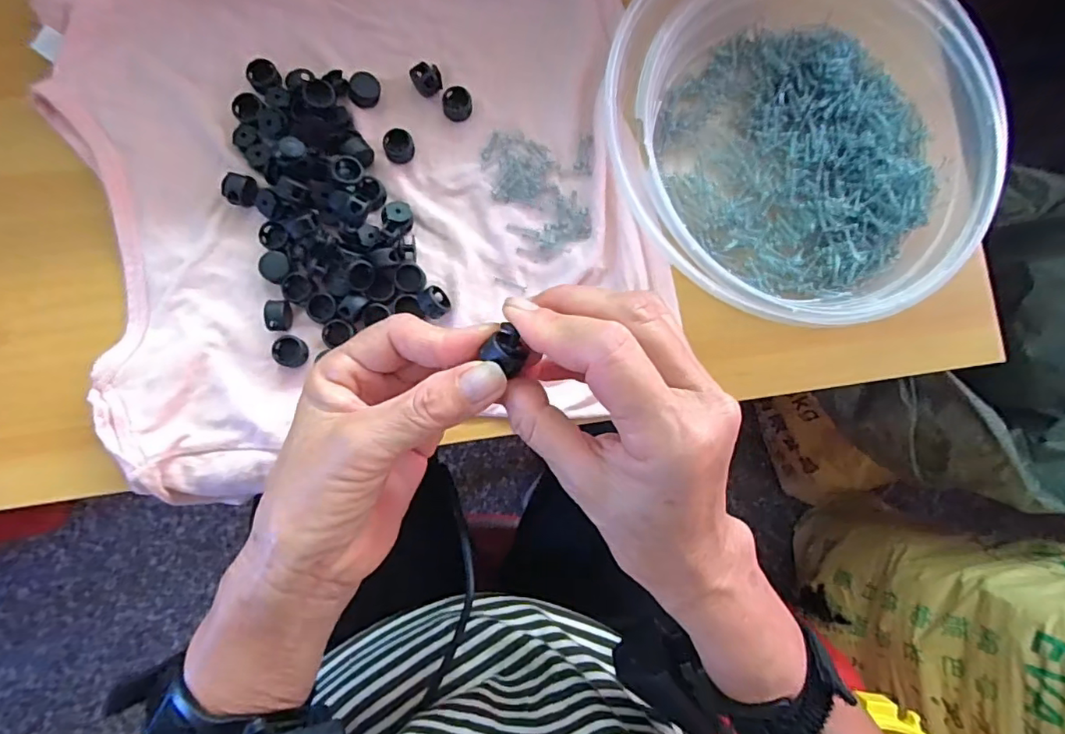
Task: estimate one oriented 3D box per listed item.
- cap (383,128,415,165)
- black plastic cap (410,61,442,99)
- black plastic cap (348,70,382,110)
[{"bbox_3d":[-0.077,-0.127,0.309,0.017,0.007,0.018,0,83,-2],"label":"cap"},{"bbox_3d":[-0.061,-0.166,0.310,0.016,0.009,0.016,0,83,-2],"label":"black plastic cap"},{"bbox_3d":[-0.096,-0.159,0.308,0.016,0.009,0.018,16,83,0],"label":"black plastic cap"}]

